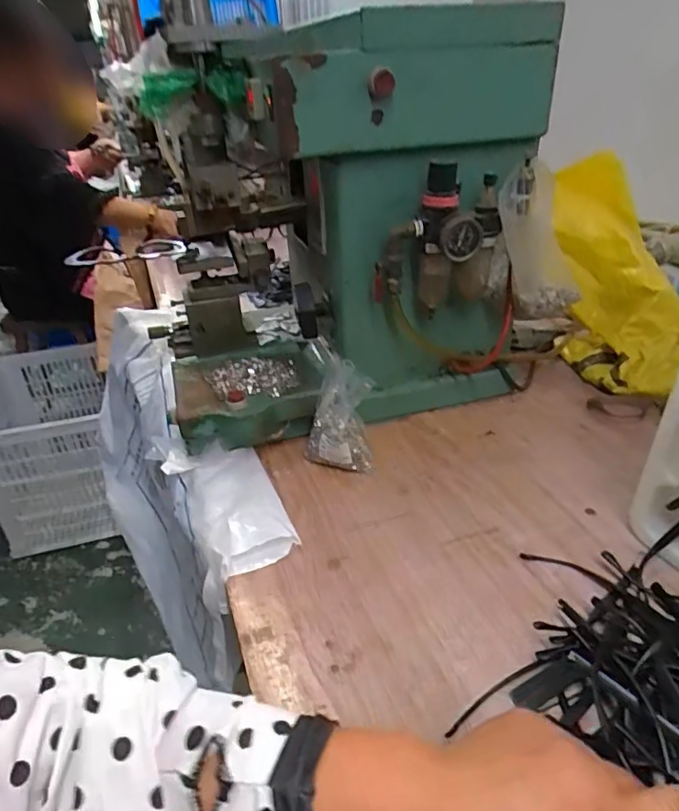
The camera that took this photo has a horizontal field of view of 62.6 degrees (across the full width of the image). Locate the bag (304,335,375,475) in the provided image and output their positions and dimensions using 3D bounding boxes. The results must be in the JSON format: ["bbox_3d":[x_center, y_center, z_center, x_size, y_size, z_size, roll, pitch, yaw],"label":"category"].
[{"bbox_3d":[-0.004,-0.005,0.617,0.076,0.060,0.155,-6,71,-2],"label":"bag"}]

